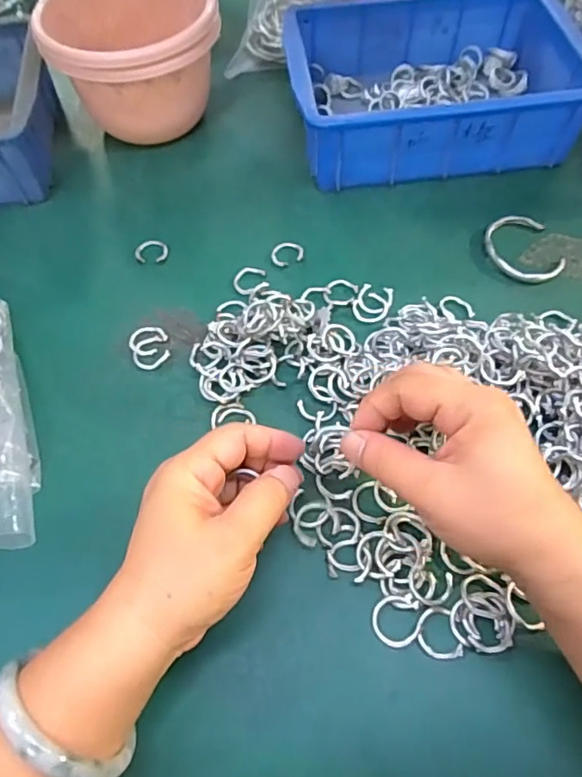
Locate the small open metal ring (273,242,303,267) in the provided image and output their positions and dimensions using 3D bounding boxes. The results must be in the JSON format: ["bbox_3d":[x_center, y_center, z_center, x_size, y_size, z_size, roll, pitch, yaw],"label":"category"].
[{"bbox_3d":[-0.004,-0.109,0.435,0.026,0.007,0.022,-29,64,-15],"label":"small open metal ring"}]

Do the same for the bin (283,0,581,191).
[{"bbox_3d":[0.121,-0.270,0.482,0.240,0.076,0.174,-7,60,-3],"label":"bin"}]

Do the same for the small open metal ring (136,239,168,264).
[{"bbox_3d":[-0.114,-0.113,0.440,0.025,0.006,0.024,0,60,0],"label":"small open metal ring"}]

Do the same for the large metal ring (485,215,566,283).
[{"bbox_3d":[0.182,-0.111,0.422,0.053,0.007,0.067,-12,61,-6],"label":"large metal ring"}]

